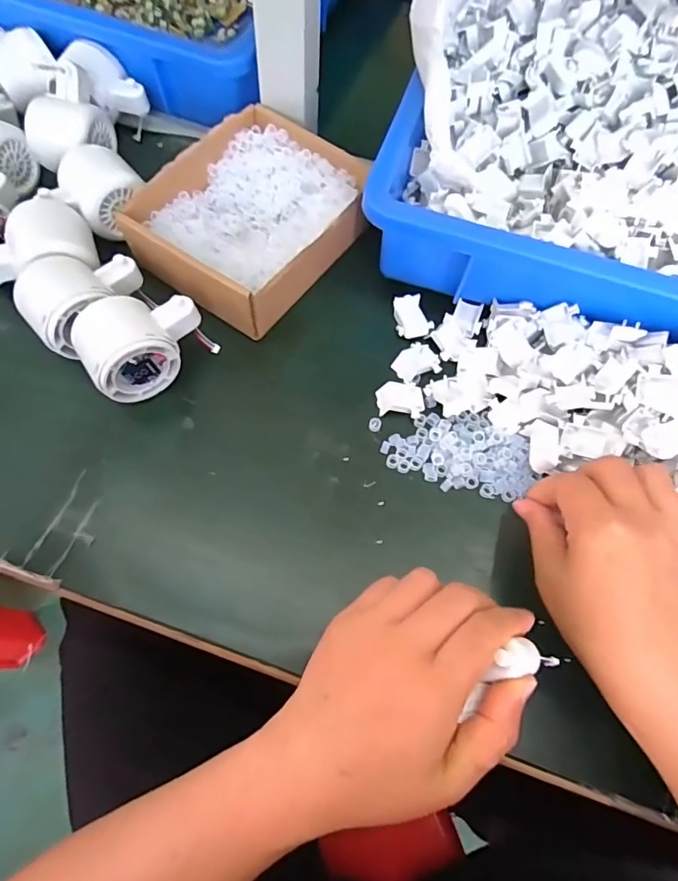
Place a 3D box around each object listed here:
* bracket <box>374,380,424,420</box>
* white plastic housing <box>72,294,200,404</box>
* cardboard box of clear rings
[{"bbox_3d":[0.046,-0.032,0.366,0.035,0.005,0.029,6,66,0],"label":"bracket"},{"bbox_3d":[-0.139,-0.071,0.350,0.081,0.060,0.054,-36,73,-16],"label":"white plastic housing"},{"bbox_3d":[-0.065,-0.181,0.404,0.144,0.052,0.181,35,69,12],"label":"cardboard box of clear rings"}]

